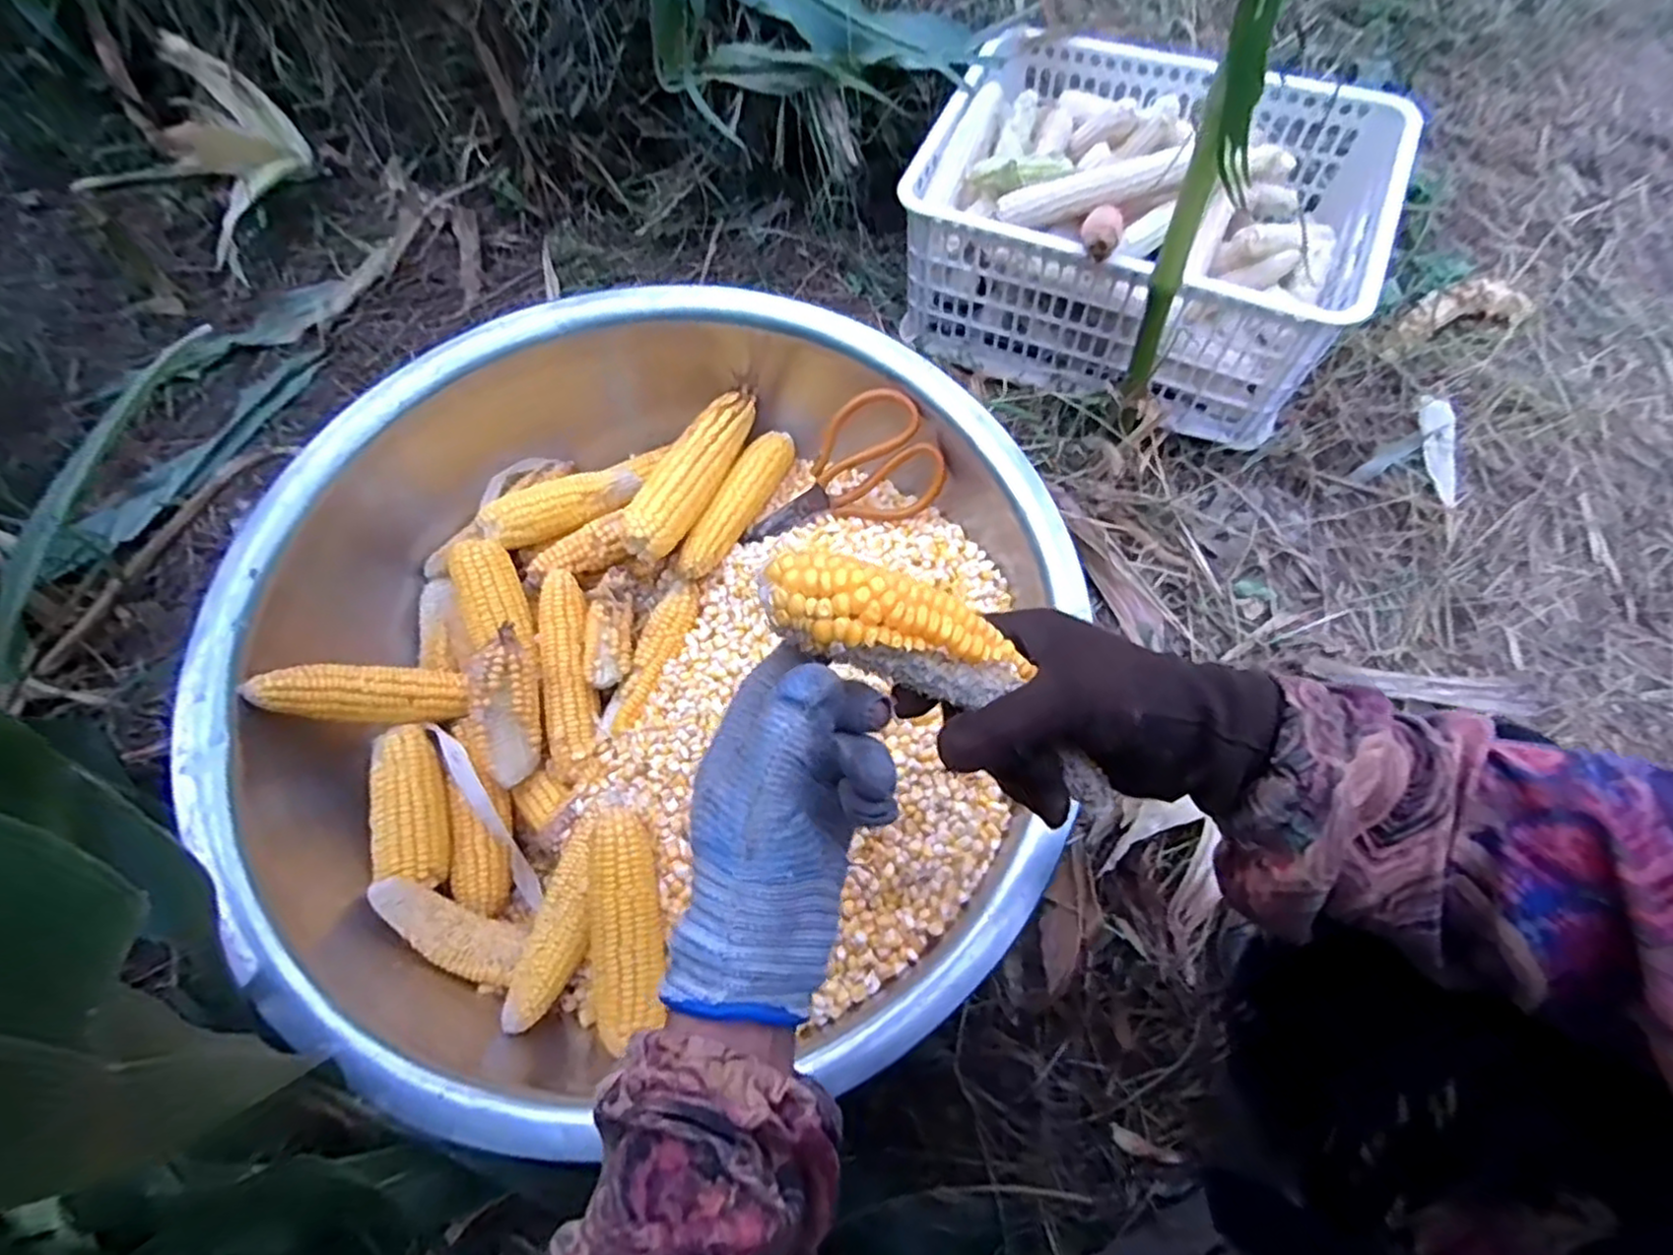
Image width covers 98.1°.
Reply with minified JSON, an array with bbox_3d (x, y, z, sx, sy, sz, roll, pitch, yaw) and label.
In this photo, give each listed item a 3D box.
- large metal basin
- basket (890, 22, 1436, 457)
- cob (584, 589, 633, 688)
[{"bbox_3d":[-0.162,0.016,0.590,0.631,0.203,0.634,-1,60,2],"label":"large metal basin"},{"bbox_3d":[0.328,-0.436,0.800,0.448,0.197,0.345,25,64,16],"label":"basket"},{"bbox_3d":[-0.196,0.010,0.630,0.037,0.030,0.084,-2,60,2],"label":"cob"}]

